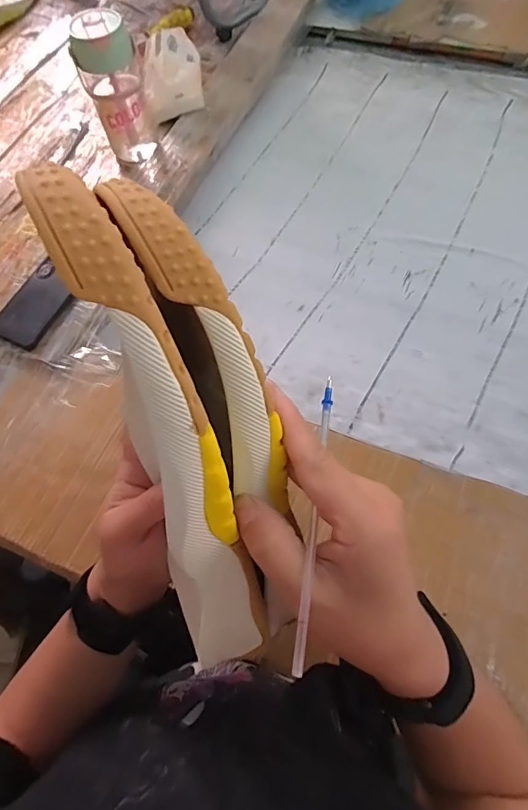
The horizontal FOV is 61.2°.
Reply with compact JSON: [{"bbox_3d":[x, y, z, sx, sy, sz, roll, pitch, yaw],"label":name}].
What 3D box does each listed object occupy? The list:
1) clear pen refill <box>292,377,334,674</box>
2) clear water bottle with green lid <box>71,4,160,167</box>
[{"bbox_3d":[0.022,0.046,0.194,0.005,0.004,0.127,7,69,6],"label":"clear pen refill"},{"bbox_3d":[-0.226,-0.480,0.692,0.087,0.183,0.069,-22,66,-7],"label":"clear water bottle with green lid"}]

